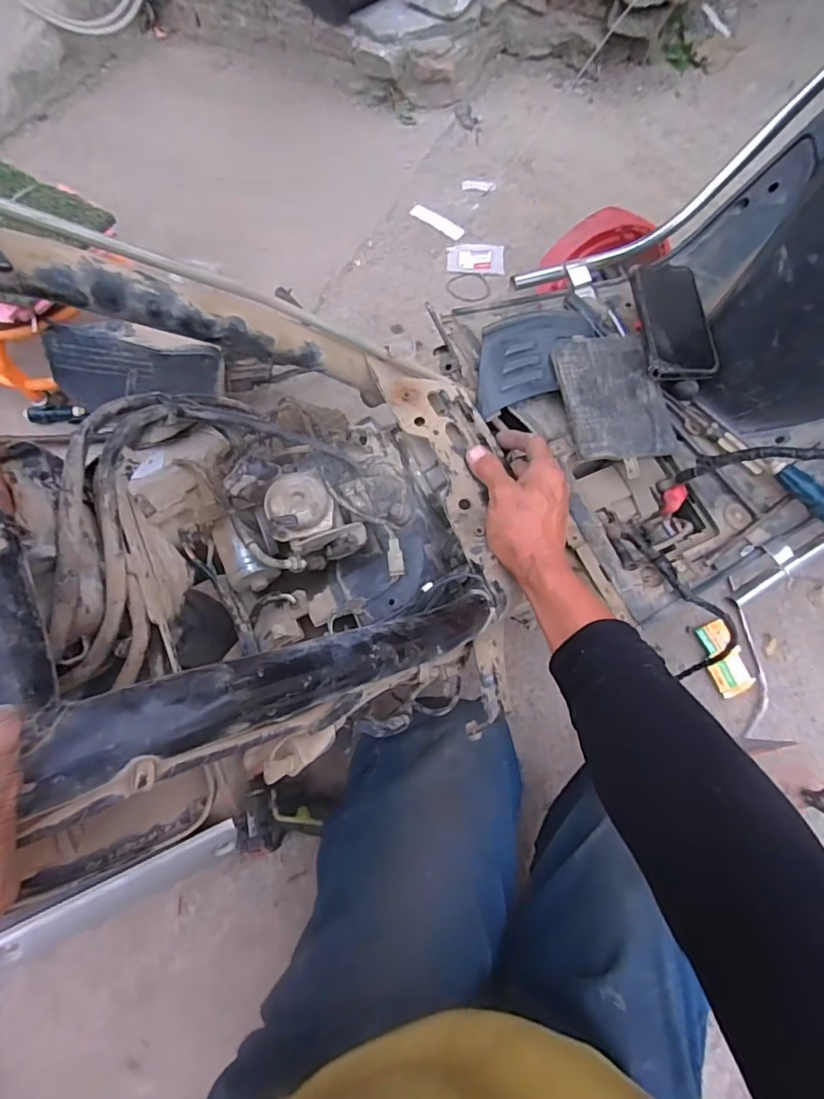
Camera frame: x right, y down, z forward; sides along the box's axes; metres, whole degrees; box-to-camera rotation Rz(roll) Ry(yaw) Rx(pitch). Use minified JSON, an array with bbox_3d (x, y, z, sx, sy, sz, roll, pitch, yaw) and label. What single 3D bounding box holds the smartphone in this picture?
[{"bbox_3d":[0.314,-0.277,0.633,0.083,0.017,0.171,0,69,-3],"label":"smartphone"}]

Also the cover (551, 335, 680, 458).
[{"bbox_3d":[0.240,-0.182,0.622,0.130,0.013,0.155,-10,81,-13],"label":"cover"}]

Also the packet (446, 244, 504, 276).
[{"bbox_3d":[0.132,-0.601,1.090,0.117,0.005,0.068,4,80,1],"label":"packet"}]

